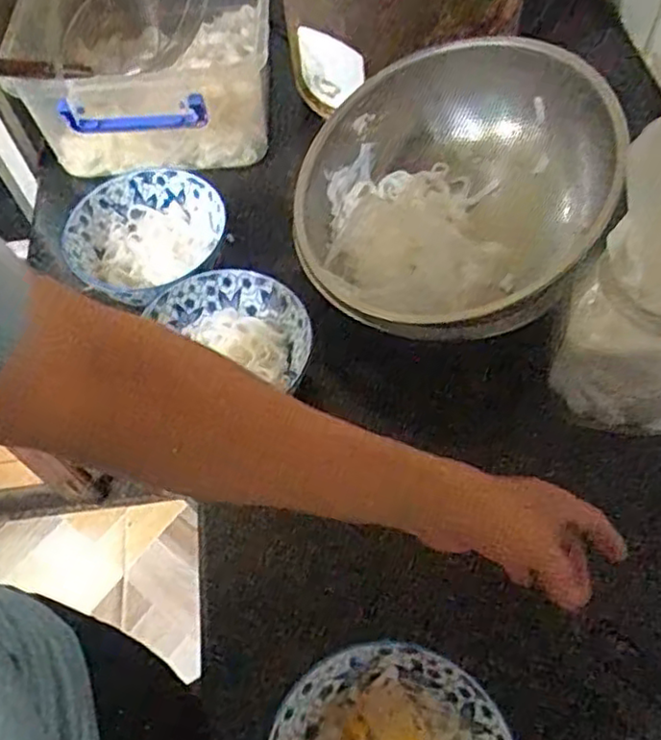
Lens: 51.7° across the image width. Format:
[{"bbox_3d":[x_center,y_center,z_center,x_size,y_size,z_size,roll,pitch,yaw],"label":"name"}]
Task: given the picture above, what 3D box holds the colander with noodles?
[{"bbox_3d":[0.105,-0.167,0.646,0.287,0.136,0.278,21,63,16],"label":"colander with noodles"}]

